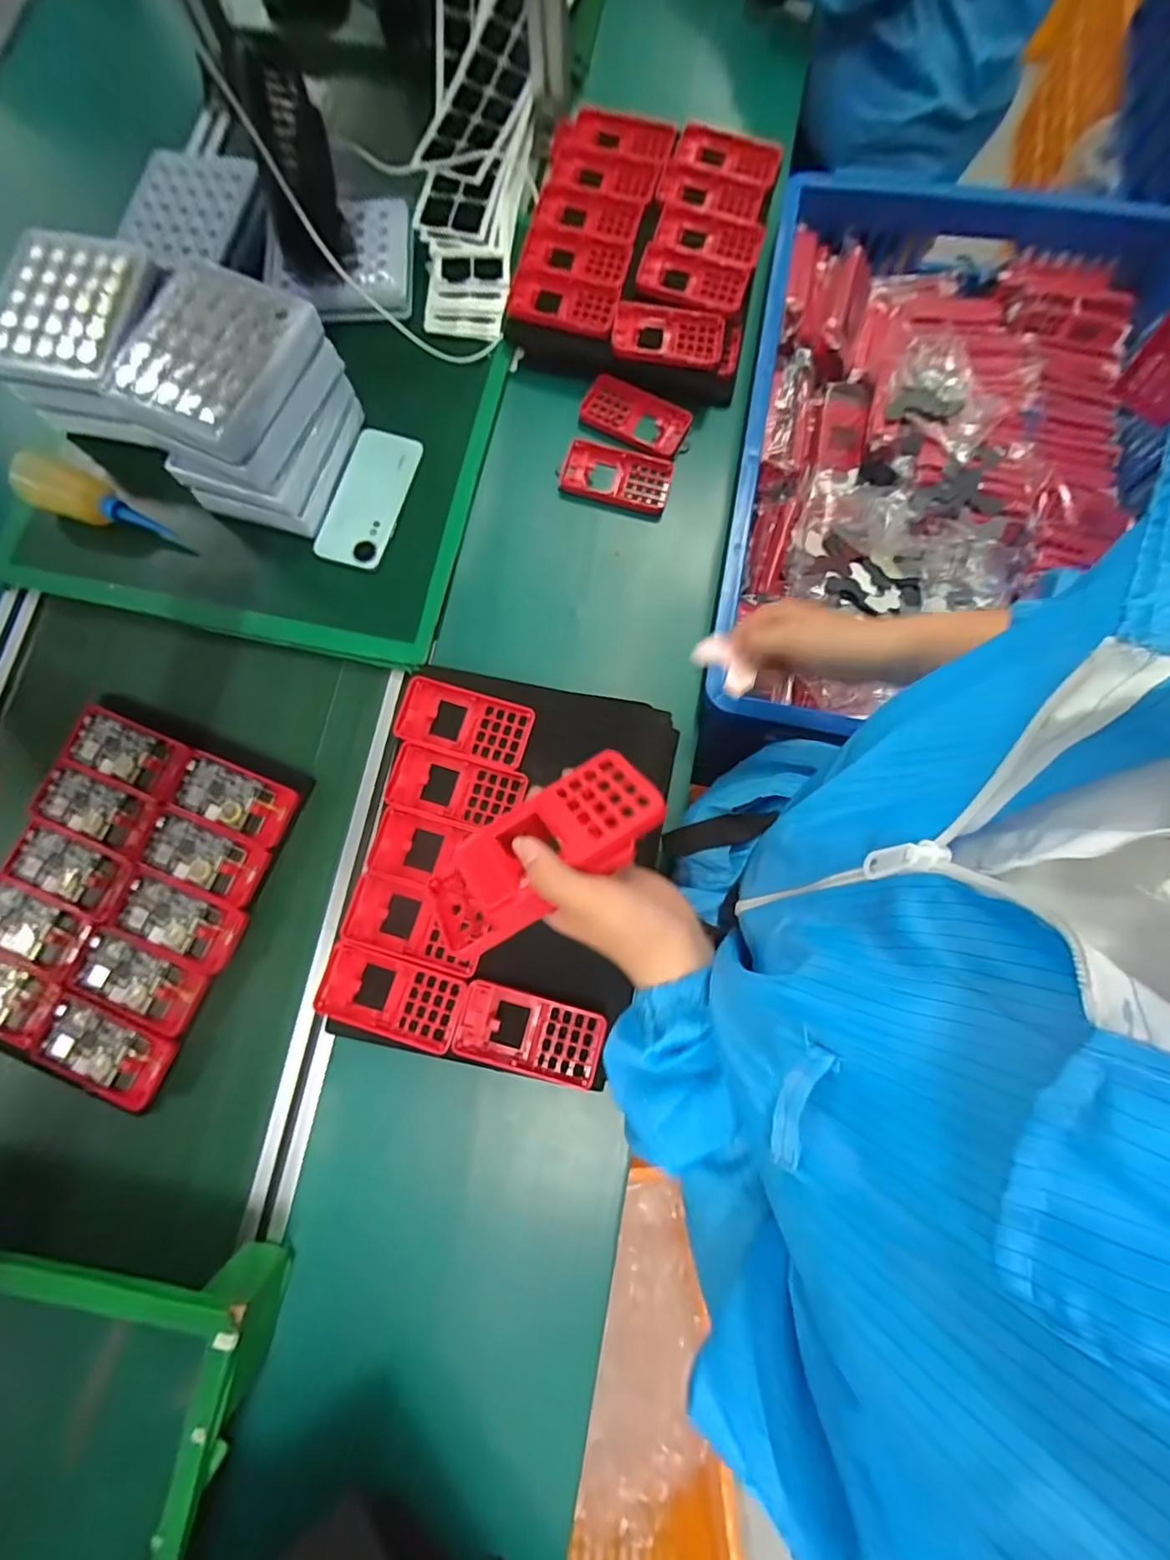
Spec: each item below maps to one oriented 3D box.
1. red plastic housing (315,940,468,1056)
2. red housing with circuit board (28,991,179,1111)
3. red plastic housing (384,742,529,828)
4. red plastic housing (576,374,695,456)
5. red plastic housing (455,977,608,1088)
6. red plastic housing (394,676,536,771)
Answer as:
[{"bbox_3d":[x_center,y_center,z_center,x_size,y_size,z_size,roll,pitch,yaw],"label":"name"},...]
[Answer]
[{"bbox_3d":[-0.170,0.188,0.488,0.124,0.008,0.064,17,79,3],"label":"red plastic housing"},{"bbox_3d":[-0.451,0.252,0.522,0.123,0.007,0.065,24,80,4],"label":"red housing with circuit board"},{"bbox_3d":[-0.122,0.008,0.524,0.125,0.016,0.060,15,79,2],"label":"red plastic housing"},{"bbox_3d":[0.059,-0.427,0.657,0.124,0.018,0.063,23,80,4],"label":"red plastic housing"},{"bbox_3d":[-0.048,0.219,0.484,0.124,0.010,0.063,14,79,2],"label":"red plastic housing"},{"bbox_3d":[-0.114,-0.054,0.532,0.123,0.016,0.063,15,79,2],"label":"red plastic housing"}]

